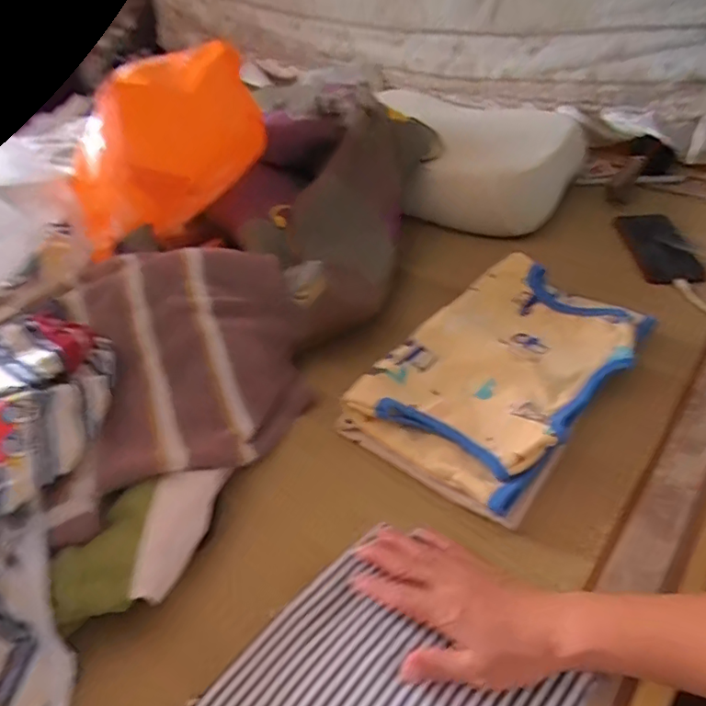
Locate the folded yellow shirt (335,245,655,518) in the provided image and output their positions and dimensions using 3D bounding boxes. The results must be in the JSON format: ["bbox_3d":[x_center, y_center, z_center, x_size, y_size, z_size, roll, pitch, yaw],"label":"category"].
[{"bbox_3d":[0.171,0.018,0.612,0.206,0.053,0.334,28,52,32],"label":"folded yellow shirt"}]

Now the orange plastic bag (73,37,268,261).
[{"bbox_3d":[-0.270,-0.284,0.770,0.298,0.206,0.184,-15,42,-10],"label":"orange plastic bag"}]

